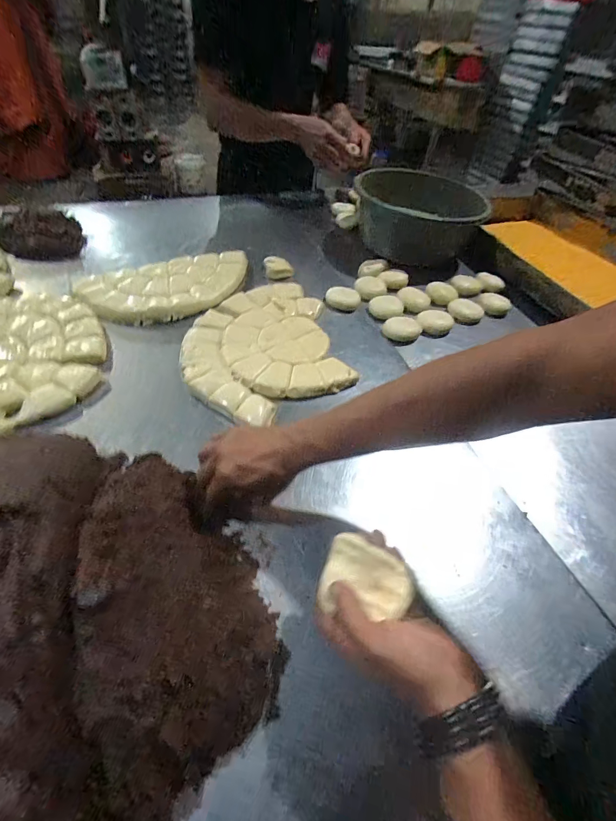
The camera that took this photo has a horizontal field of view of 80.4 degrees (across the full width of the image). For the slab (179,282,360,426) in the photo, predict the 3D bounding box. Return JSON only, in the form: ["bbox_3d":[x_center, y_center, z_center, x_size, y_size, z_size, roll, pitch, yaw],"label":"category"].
[{"bbox_3d":[-0.071,-0.103,0.585,0.257,0.021,0.268,-24,58,-23],"label":"slab"}]

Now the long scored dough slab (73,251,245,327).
[{"bbox_3d":[-0.251,-0.236,0.675,0.306,0.016,0.176,-19,56,-19],"label":"long scored dough slab"}]

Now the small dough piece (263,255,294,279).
[{"bbox_3d":[-0.059,-0.294,0.740,0.059,0.030,0.045,1,52,-5],"label":"small dough piece"}]

